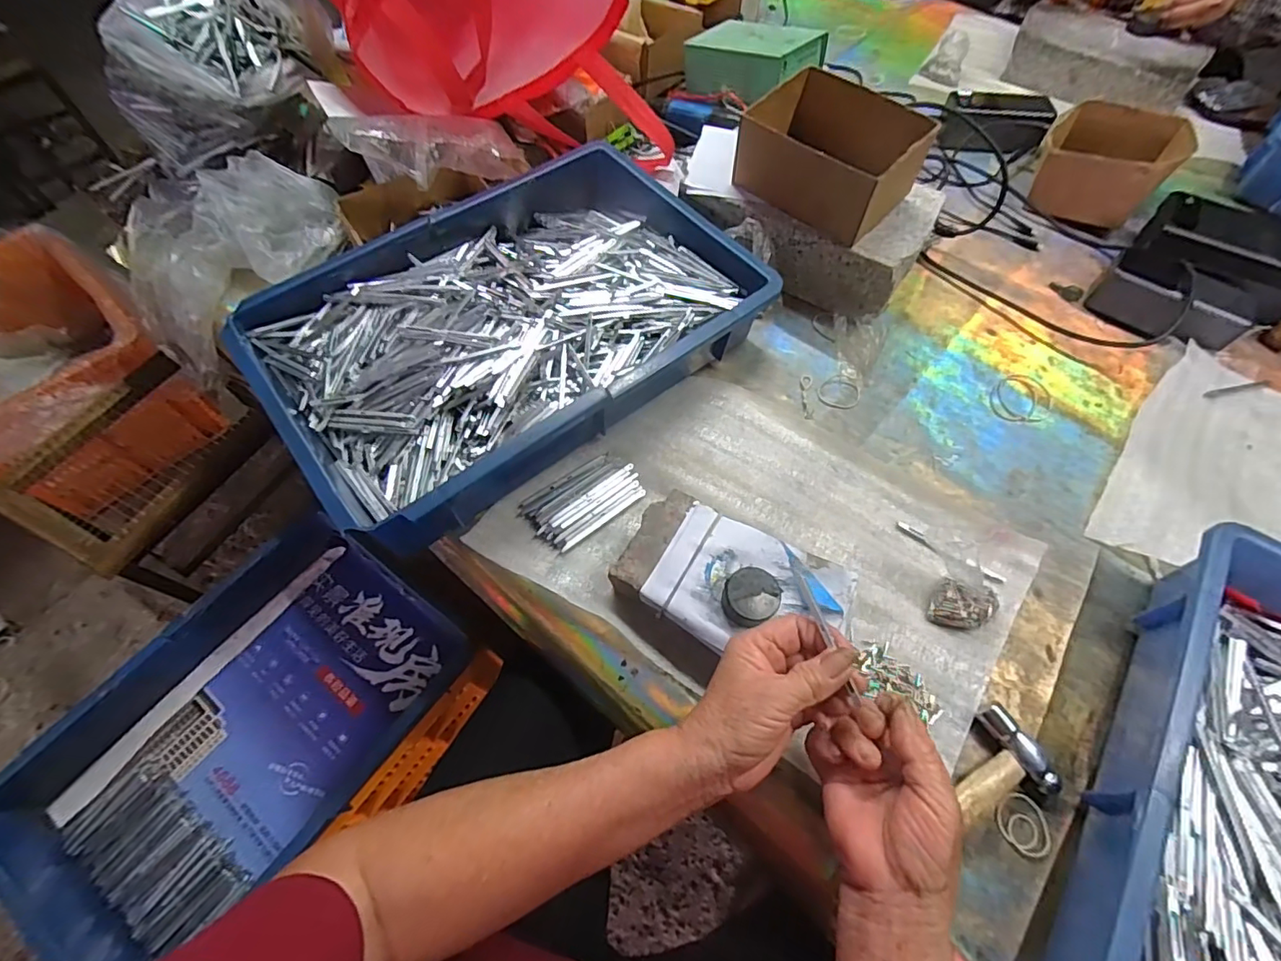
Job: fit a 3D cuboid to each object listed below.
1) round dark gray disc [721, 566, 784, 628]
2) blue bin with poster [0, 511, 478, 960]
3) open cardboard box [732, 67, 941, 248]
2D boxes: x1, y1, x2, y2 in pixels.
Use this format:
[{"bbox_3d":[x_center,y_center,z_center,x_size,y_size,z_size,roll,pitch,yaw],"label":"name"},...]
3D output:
[{"bbox_3d":[0.079,0.082,0.391,0.039,0.019,0.036,0,61,0],"label":"round dark gray disc"},{"bbox_3d":[-0.426,0.273,0.603,0.274,0.090,0.425,31,65,16],"label":"blue bin with poster"},{"bbox_3d":[0.190,-0.323,0.542,0.150,0.075,0.116,40,68,20],"label":"open cardboard box"}]

